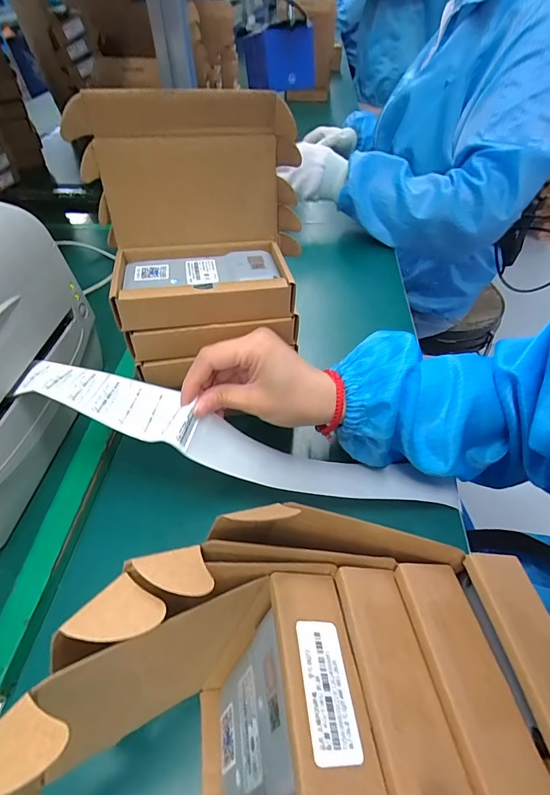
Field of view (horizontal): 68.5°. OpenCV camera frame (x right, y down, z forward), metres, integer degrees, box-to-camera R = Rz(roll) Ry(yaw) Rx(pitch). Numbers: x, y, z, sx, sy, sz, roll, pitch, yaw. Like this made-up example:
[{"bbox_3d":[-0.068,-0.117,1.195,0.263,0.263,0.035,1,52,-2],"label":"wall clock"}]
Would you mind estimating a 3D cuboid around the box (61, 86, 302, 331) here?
[{"bbox_3d":[-0.056,-0.134,0.291,0.157,0.130,0.085,-5,42,-11],"label":"box"}]

